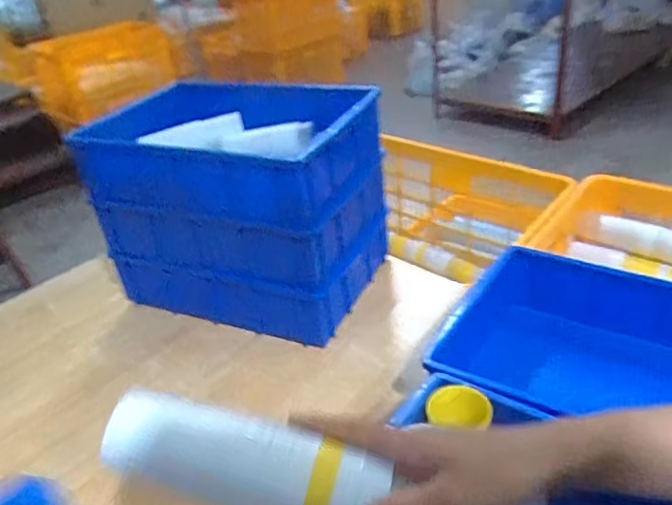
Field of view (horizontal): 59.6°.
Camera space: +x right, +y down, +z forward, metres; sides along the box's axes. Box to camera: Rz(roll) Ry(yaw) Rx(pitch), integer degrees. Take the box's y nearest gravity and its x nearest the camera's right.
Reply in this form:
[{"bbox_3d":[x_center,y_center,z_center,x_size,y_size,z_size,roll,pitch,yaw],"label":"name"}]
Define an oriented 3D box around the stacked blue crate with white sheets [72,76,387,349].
[{"bbox_3d":[-0.136,-0.079,0.931,0.362,0.286,0.287,10,36,26],"label":"stacked blue crate with white sheets"}]

